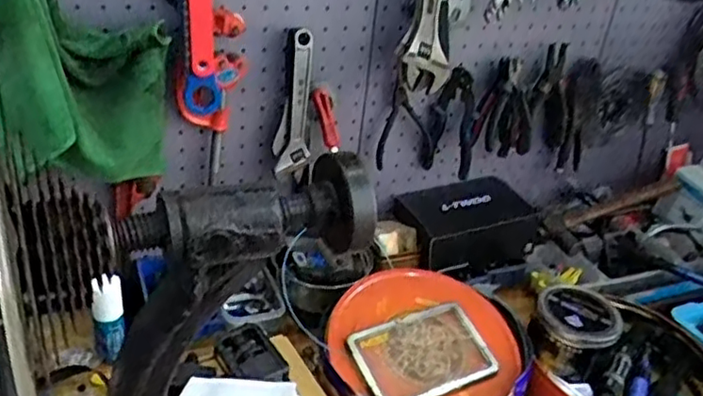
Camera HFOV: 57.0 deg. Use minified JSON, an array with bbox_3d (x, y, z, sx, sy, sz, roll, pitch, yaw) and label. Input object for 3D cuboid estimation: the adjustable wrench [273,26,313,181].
[{"bbox_3d":[-0.080,-0.128,0.920,0.043,0.224,0.025,2,31,-8],"label":"adjustable wrench"}]

